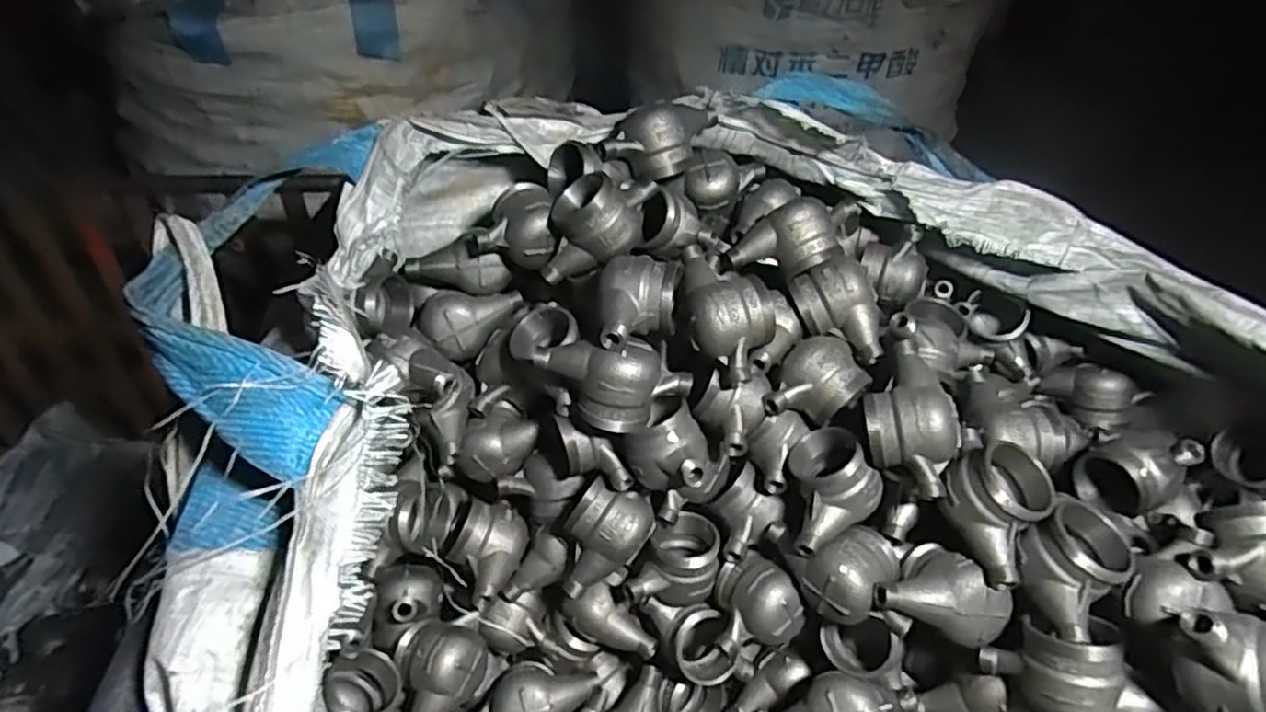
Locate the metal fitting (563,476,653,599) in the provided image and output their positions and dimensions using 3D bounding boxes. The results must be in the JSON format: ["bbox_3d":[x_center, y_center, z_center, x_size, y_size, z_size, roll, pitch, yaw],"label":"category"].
[{"bbox_3d":[-0.039,0.197,0.760,0.090,0.123,0.078,46,16,-1],"label":"metal fitting"}]

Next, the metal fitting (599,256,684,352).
[{"bbox_3d":[0.005,-0.047,0.692,0.084,0.069,0.098,3,39,0],"label":"metal fitting"}]

